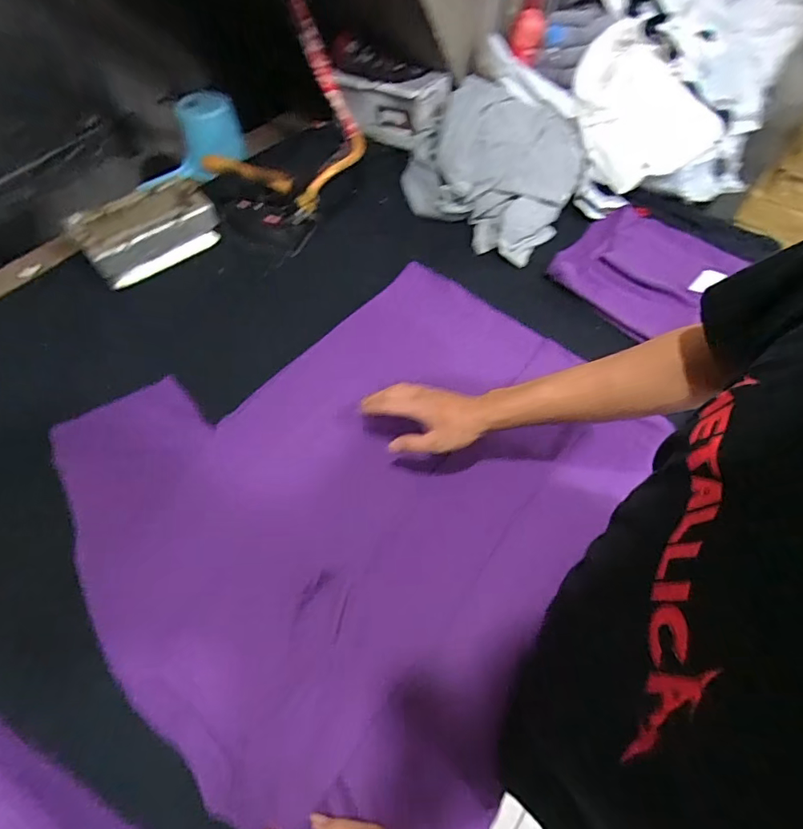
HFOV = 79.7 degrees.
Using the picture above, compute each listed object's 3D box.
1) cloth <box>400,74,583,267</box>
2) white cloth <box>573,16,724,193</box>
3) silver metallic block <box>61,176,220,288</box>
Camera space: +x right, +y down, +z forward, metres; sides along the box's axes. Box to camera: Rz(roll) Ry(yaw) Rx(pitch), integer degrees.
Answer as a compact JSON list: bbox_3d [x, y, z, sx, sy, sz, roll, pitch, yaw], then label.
[{"bbox_3d":[0.176,-0.497,0.942,0.320,0.163,0.288,24,61,12],"label":"cloth"},{"bbox_3d":[0.473,-0.619,0.973,0.210,0.168,0.304,-29,64,-18],"label":"white cloth"},{"bbox_3d":[-0.478,-0.349,0.910,0.234,0.079,0.134,-31,65,-19],"label":"silver metallic block"}]

